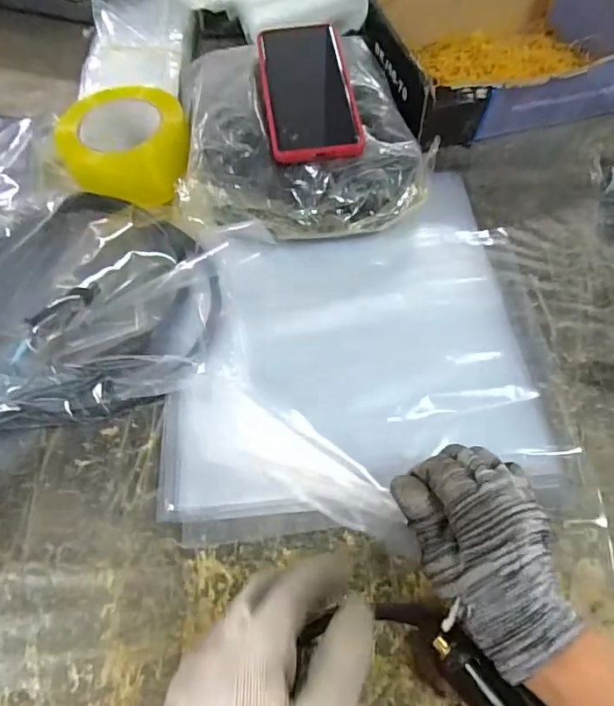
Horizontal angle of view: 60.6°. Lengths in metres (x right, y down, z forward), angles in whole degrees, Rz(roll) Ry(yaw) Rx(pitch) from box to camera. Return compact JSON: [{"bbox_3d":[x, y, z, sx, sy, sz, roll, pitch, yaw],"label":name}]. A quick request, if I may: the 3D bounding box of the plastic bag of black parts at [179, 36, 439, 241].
[{"bbox_3d":[-0.006,-0.211,0.503,0.225,0.068,0.239,-5,59,-2],"label":"plastic bag of black parts"}]

